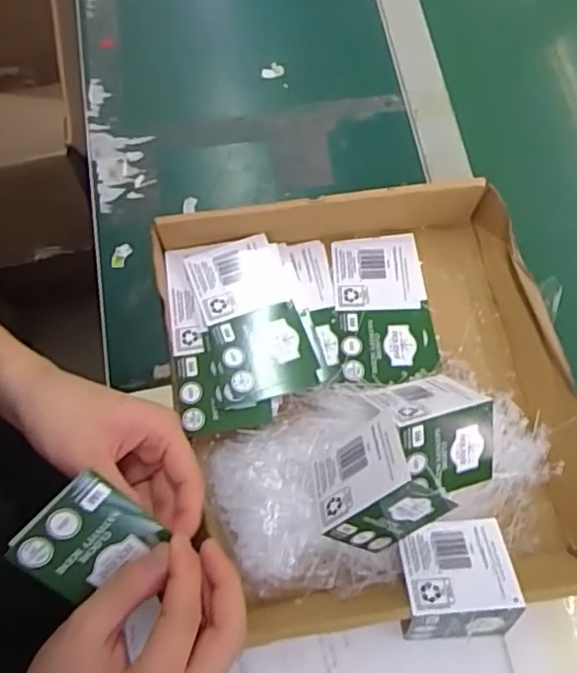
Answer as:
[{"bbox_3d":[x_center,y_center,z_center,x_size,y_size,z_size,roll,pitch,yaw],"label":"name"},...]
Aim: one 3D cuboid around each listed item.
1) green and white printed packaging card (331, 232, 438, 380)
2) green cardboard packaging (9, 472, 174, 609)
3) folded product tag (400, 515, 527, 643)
[{"bbox_3d":[0.077,-0.025,0.510,0.077,0.005,0.131,-2,68,-1],"label":"green and white printed packaging card"},{"bbox_3d":[-0.106,0.108,0.323,0.058,0.008,0.054,-46,107,-4],"label":"green cardboard packaging"},{"bbox_3d":[0.111,0.165,0.414,0.070,0.059,0.074,-3,72,-3],"label":"folded product tag"}]

